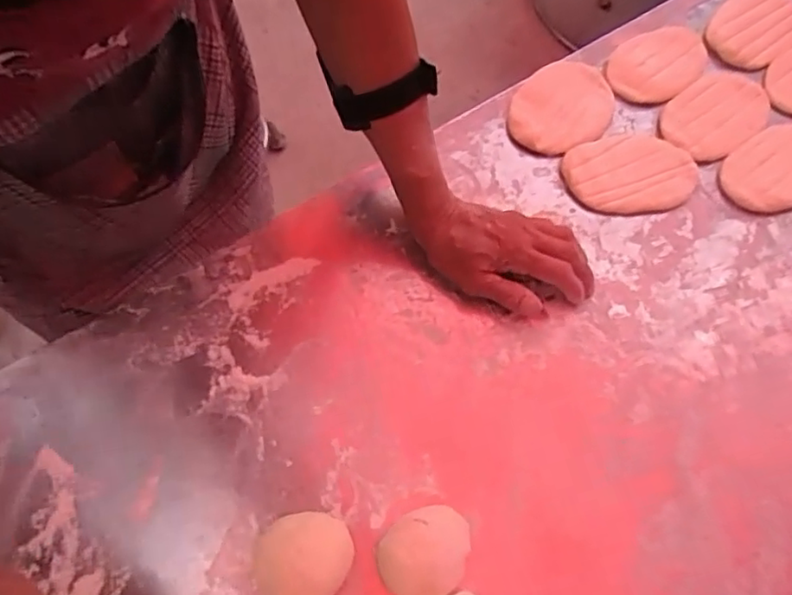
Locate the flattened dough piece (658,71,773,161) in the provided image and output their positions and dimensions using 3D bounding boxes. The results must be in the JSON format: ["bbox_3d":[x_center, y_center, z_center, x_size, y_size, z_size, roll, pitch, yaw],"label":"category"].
[{"bbox_3d":[0.318,-0.182,0.624,0.126,0.007,0.079,-37,70,-20],"label":"flattened dough piece"}]

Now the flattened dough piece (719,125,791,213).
[{"bbox_3d":[0.370,-0.127,0.598,0.128,0.018,0.079,-35,69,-19],"label":"flattened dough piece"}]

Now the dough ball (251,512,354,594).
[{"bbox_3d":[-0.063,0.176,0.419,0.067,0.034,0.056,-7,63,-7],"label":"dough ball"}]

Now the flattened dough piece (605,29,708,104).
[{"bbox_3d":[0.273,-0.243,0.649,0.127,0.014,0.076,-37,70,-20],"label":"flattened dough piece"}]

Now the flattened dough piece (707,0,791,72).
[{"bbox_3d":[0.386,-0.290,0.672,0.127,0.013,0.084,-35,69,-19],"label":"flattened dough piece"}]

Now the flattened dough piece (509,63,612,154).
[{"bbox_3d":[0.163,-0.186,0.614,0.087,0.011,0.118,32,65,13],"label":"flattened dough piece"}]

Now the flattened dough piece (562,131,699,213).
[{"bbox_3d":[0.219,-0.120,0.589,0.122,0.010,0.085,-5,63,-6],"label":"flattened dough piece"}]

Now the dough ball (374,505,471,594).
[{"bbox_3d":[0.020,0.174,0.424,0.063,0.033,0.053,-16,65,-11],"label":"dough ball"}]

